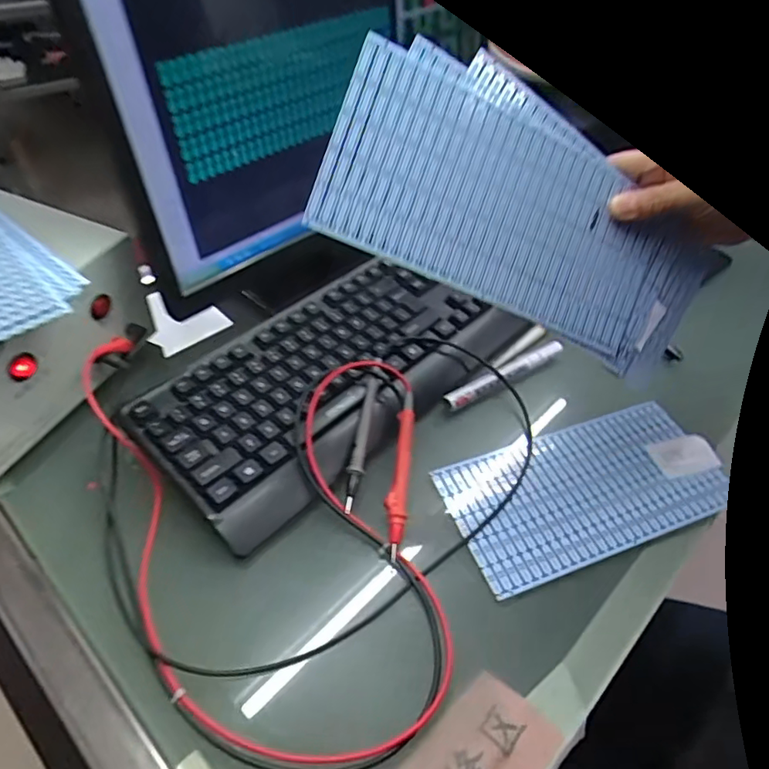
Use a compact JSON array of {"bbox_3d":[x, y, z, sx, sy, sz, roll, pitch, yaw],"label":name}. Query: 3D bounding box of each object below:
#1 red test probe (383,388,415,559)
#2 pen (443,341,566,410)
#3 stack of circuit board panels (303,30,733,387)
[{"bbox_3d":[0.013,0.066,0.451,0.016,0.017,0.135,6,62,1],"label":"red test probe"},{"bbox_3d":[0.115,-0.010,0.553,0.138,0.021,0.020,-26,54,-26],"label":"pen"},{"bbox_3d":[0.102,-0.109,0.380,0.282,0.132,0.010,23,0,-19],"label":"stack of circuit board panels"}]

